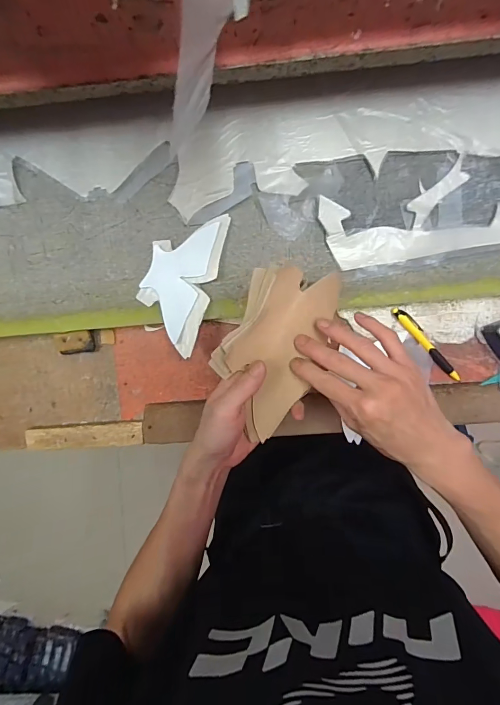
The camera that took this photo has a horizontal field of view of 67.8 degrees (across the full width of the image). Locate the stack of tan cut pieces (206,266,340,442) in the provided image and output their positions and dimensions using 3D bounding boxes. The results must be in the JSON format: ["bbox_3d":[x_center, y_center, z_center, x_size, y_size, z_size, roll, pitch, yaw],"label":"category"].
[{"bbox_3d":[0.024,-0.005,0.371,0.100,0.028,0.174,24,93,-21],"label":"stack of tan cut pieces"}]

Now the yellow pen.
[{"bbox_3d":[0.237,-0.012,0.497,0.015,0.011,0.130,-42,96,8],"label":"yellow pen"}]

